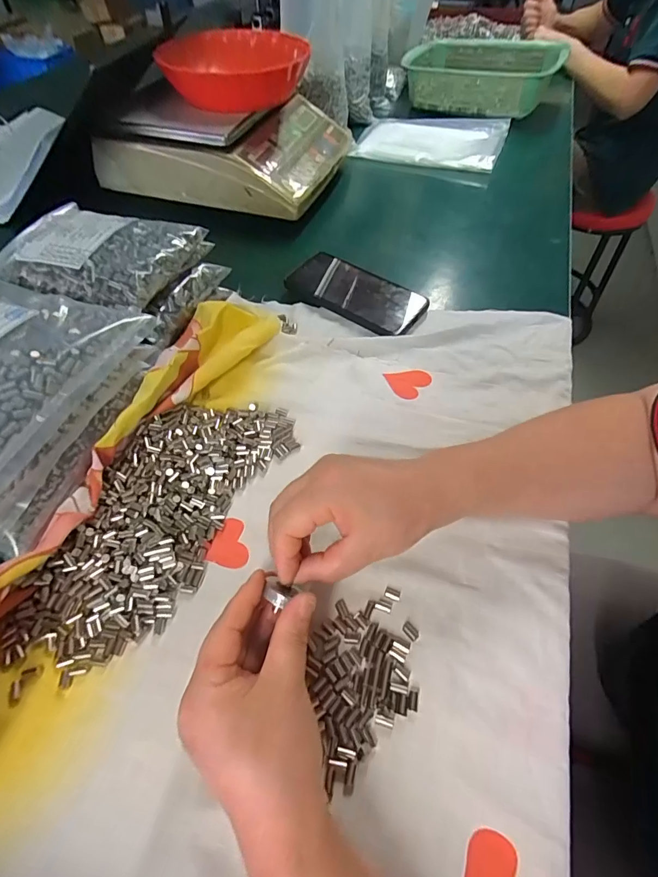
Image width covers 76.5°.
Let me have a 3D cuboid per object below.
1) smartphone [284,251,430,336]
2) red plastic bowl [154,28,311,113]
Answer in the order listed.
[{"bbox_3d":[0.032,-0.174,0.494,0.161,0.017,0.079,31,60,19],"label":"smartphone"},{"bbox_3d":[-0.129,-0.525,0.597,0.190,0.057,0.190,-4,54,-3],"label":"red plastic bowl"}]

